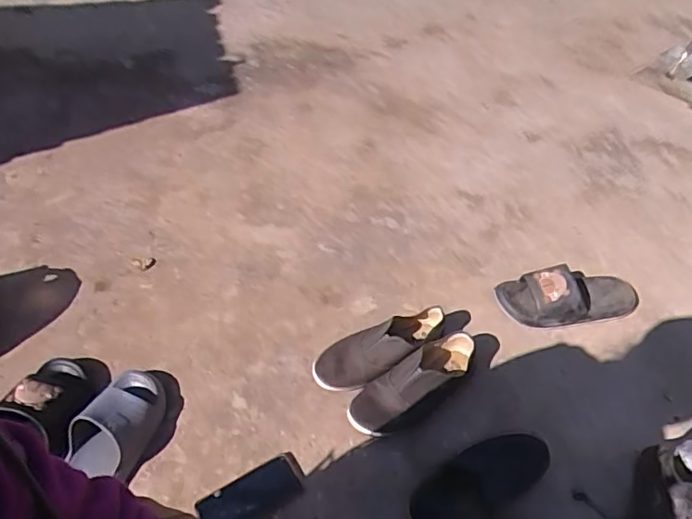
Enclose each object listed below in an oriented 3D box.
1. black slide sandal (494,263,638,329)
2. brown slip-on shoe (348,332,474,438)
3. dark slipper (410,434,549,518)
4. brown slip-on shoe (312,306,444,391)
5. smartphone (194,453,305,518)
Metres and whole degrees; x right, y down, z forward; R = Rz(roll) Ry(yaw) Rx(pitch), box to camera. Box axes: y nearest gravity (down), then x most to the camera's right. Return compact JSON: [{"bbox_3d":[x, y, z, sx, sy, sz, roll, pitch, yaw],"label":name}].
[{"bbox_3d":[0.480,0.068,1.150,0.298,0.085,0.126,-7,48,-11],"label":"black slide sandal"},{"bbox_3d":[0.123,0.220,1.001,0.276,0.075,0.089,-29,55,-27],"label":"brown slip-on shoe"},{"bbox_3d":[0.222,0.362,0.898,0.259,0.052,0.105,-22,52,-22],"label":"dark slipper"},{"bbox_3d":[0.066,0.168,1.053,0.276,0.080,0.116,-23,53,-23],"label":"brown slip-on shoe"},{"bbox_3d":[-0.145,0.376,0.868,0.164,0.010,0.078,-24,53,-24],"label":"smartphone"}]

